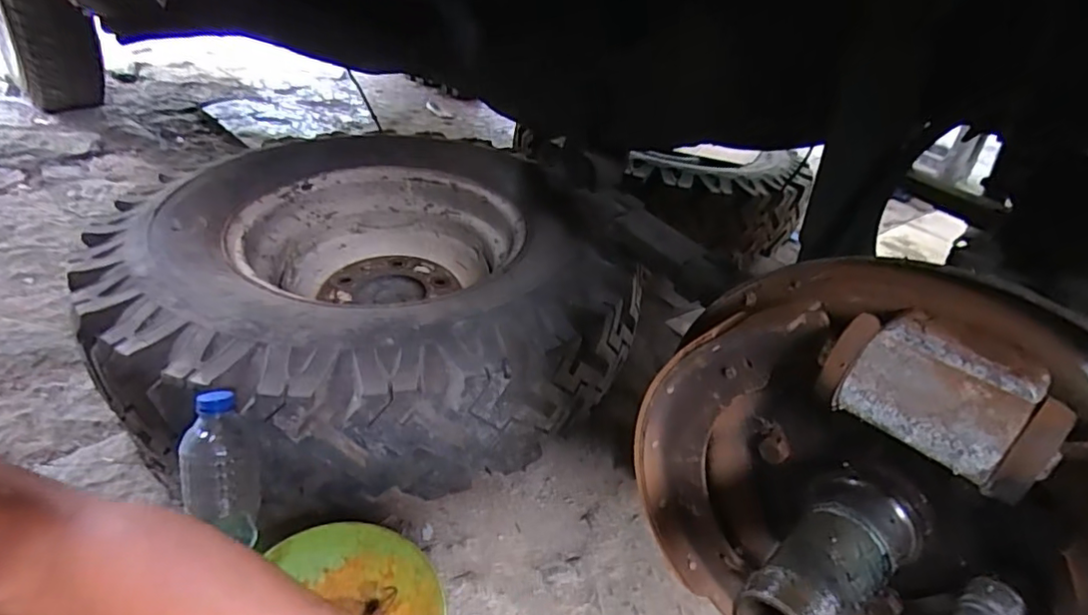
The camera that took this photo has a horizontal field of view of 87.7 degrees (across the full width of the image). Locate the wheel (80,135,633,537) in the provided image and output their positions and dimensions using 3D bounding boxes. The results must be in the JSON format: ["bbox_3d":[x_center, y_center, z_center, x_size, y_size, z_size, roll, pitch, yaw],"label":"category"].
[{"bbox_3d":[-0.256,-0.037,0.844,0.629,0.204,0.661,7,34,-5],"label":"wheel"}]

